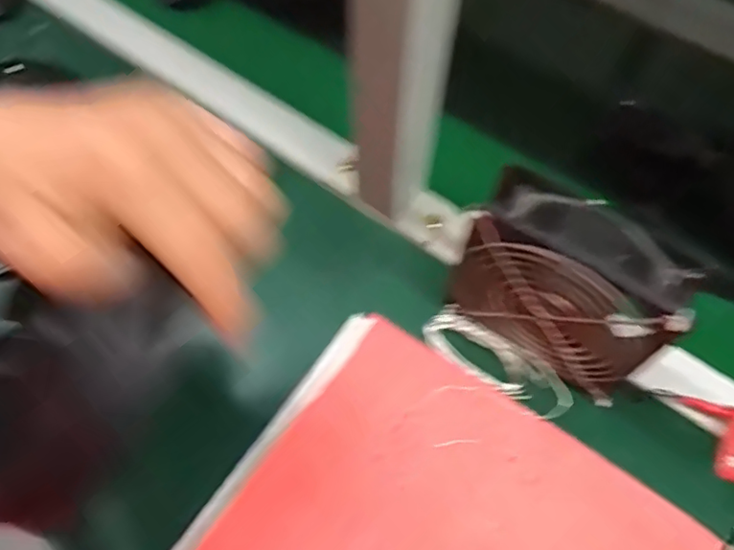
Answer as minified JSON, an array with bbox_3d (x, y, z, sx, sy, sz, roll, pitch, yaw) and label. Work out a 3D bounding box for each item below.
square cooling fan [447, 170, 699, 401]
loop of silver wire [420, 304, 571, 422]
[{"bbox_3d":[0.112,0.010,0.342,0.120,0.113,0.051,34,68,17],"label":"square cooling fan"},{"bbox_3d":[0.084,0.053,0.372,0.098,0.015,0.035,35,65,17],"label":"loop of silver wire"}]

